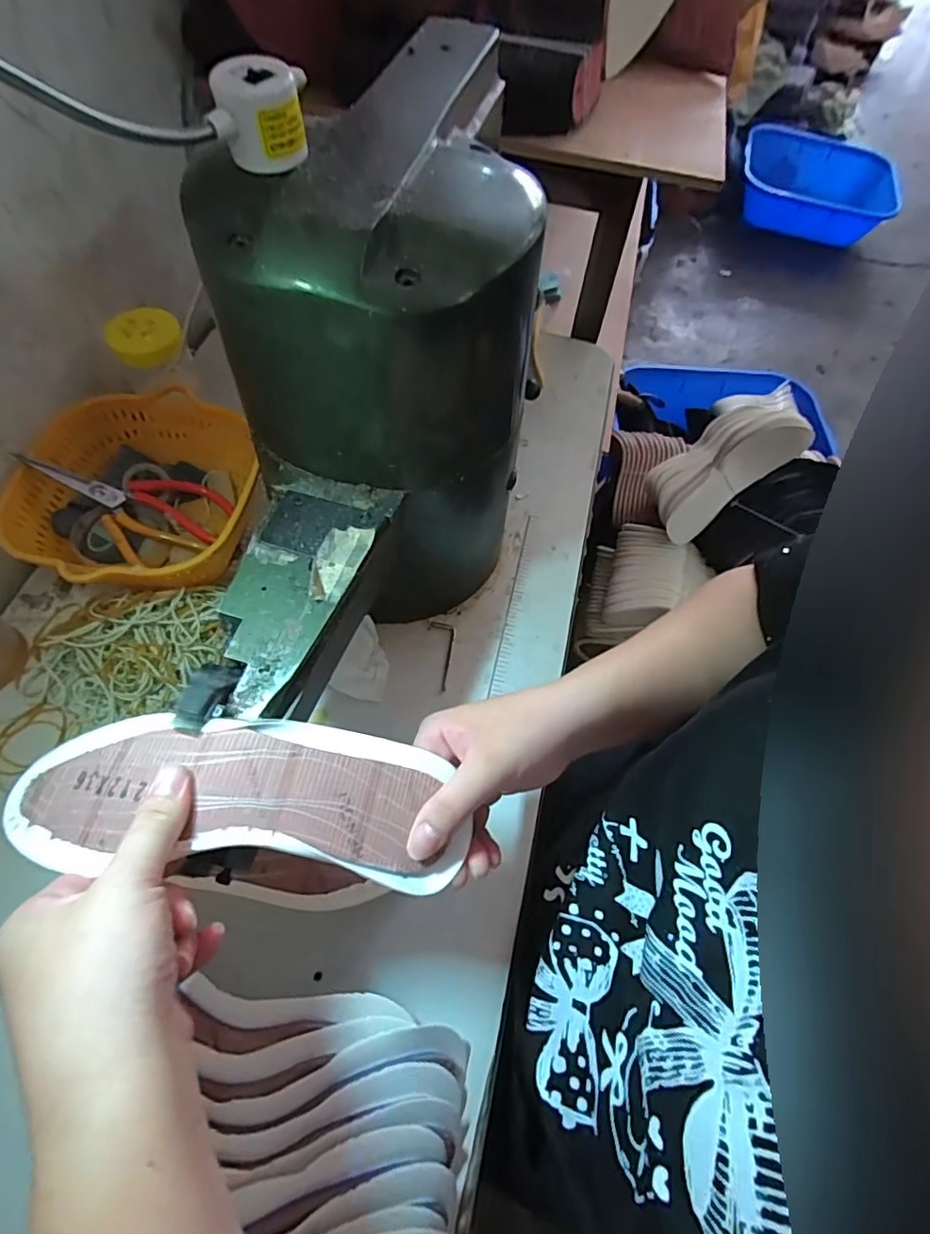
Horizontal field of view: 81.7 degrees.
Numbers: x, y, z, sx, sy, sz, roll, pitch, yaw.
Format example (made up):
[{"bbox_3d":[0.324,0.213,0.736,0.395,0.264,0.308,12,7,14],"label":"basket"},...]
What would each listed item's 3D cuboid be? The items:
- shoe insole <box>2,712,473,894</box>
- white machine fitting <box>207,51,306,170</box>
[{"bbox_3d":[-0.113,0.093,0.279,0.223,0.031,0.074,7,63,-7],"label":"shoe insole"},{"bbox_3d":[-0.103,-0.255,0.270,0.042,0.034,0.043,-6,64,-7],"label":"white machine fitting"}]

